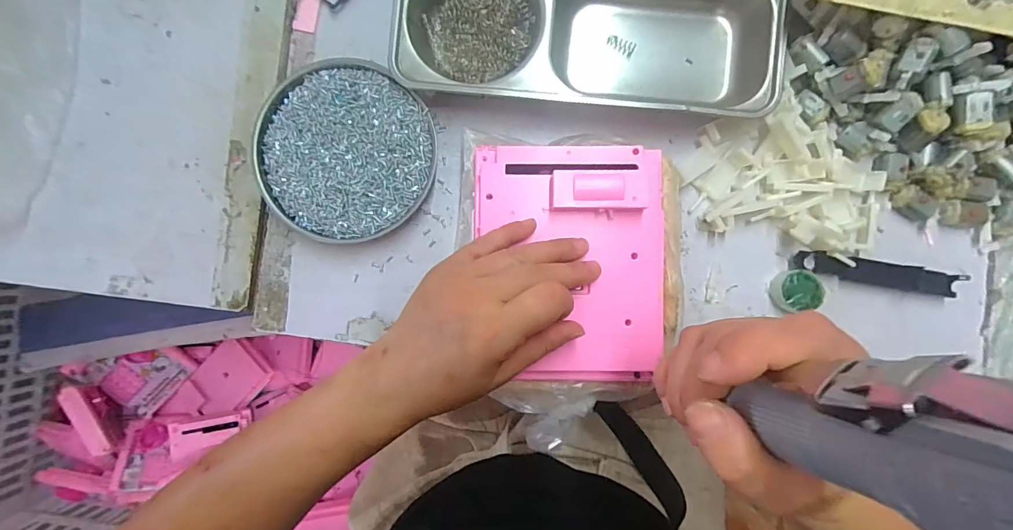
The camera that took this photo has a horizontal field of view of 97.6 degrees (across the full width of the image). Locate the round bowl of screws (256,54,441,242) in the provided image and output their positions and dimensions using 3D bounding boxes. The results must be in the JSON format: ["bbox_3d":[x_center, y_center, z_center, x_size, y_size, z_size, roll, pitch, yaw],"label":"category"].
[{"bbox_3d":[-0.125,-0.087,0.340,0.136,0.022,0.131,0,91,2],"label":"round bowl of screws"}]

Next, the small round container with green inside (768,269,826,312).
[{"bbox_3d":[0.224,0.019,0.342,0.033,0.016,0.030,0,91,2],"label":"small round container with green inside"}]

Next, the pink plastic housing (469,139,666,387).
[{"bbox_3d":[0.042,-0.001,0.292,0.123,0.024,0.157,-1,91,2],"label":"pink plastic housing"}]

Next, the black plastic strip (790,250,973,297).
[{"bbox_3d":[0.286,0.006,0.343,0.119,0.013,0.019,10,92,1],"label":"black plastic strip"}]

